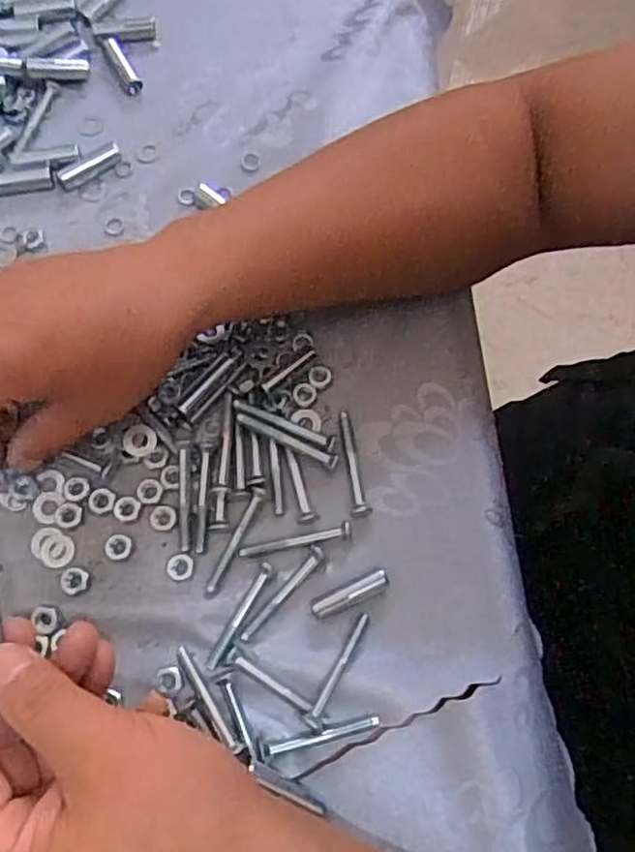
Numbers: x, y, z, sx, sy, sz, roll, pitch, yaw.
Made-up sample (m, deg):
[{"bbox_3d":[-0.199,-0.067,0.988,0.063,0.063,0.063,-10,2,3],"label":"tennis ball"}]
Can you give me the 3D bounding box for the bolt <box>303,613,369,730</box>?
[{"bbox_3d":[0.010,0.114,0.328,0.008,0.010,0.056,27,73,8],"label":"bolt"}]

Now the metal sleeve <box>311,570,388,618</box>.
[{"bbox_3d":[0.015,0.082,0.340,0.039,0.009,0.009,-22,73,-8],"label":"metal sleeve"}]

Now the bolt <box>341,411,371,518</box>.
[{"bbox_3d":[0.019,0.020,0.363,0.010,0.005,0.057,-6,71,-3],"label":"bolt"}]

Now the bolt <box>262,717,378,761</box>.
[{"bbox_3d":[0.001,0.141,0.319,0.055,0.007,0.006,-14,72,-6],"label":"bolt"}]

